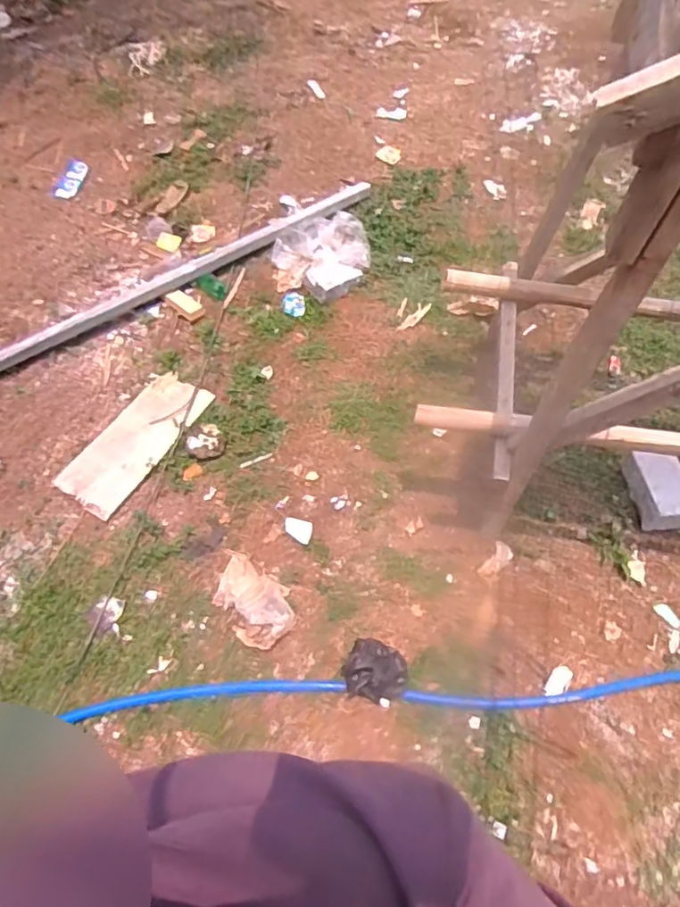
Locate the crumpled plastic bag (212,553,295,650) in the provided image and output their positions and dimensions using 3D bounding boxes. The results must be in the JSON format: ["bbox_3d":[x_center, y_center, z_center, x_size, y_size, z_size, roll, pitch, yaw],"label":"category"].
[{"bbox_3d":[-0.221,0.371,1.493,0.239,0.050,0.166,34,64,17],"label":"crumpled plastic bag"}]

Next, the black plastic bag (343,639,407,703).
[{"bbox_3d":[0.084,0.509,1.384,0.148,0.111,0.119,12,60,5],"label":"black plastic bag"}]

